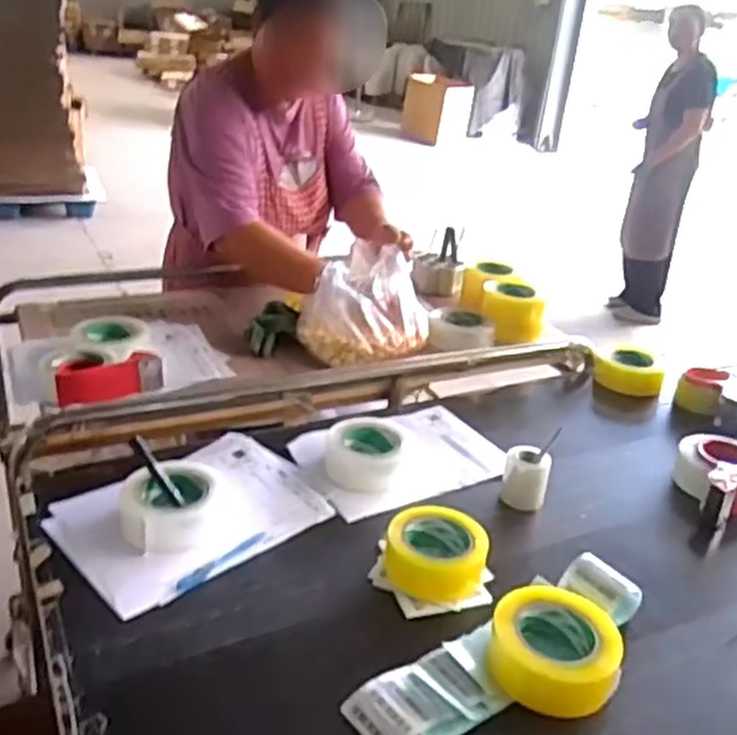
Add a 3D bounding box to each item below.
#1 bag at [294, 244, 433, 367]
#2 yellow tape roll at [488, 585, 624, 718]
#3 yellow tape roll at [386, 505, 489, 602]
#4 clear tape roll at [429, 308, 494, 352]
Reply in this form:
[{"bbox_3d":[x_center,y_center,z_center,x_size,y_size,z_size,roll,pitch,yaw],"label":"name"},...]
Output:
[{"bbox_3d":[-0.005,-0.113,1.358,0.223,0.146,0.252,5,26,-1],"label":"bag"},{"bbox_3d":[0.182,0.279,0.741,0.123,0.055,0.114,5,26,-3],"label":"yellow tape roll"},{"bbox_3d":[0.079,0.209,0.863,0.103,0.057,0.110,5,26,-3],"label":"yellow tape roll"},{"bbox_3d":[0.169,-0.069,1.387,0.116,0.056,0.117,8,26,5],"label":"clear tape roll"}]

